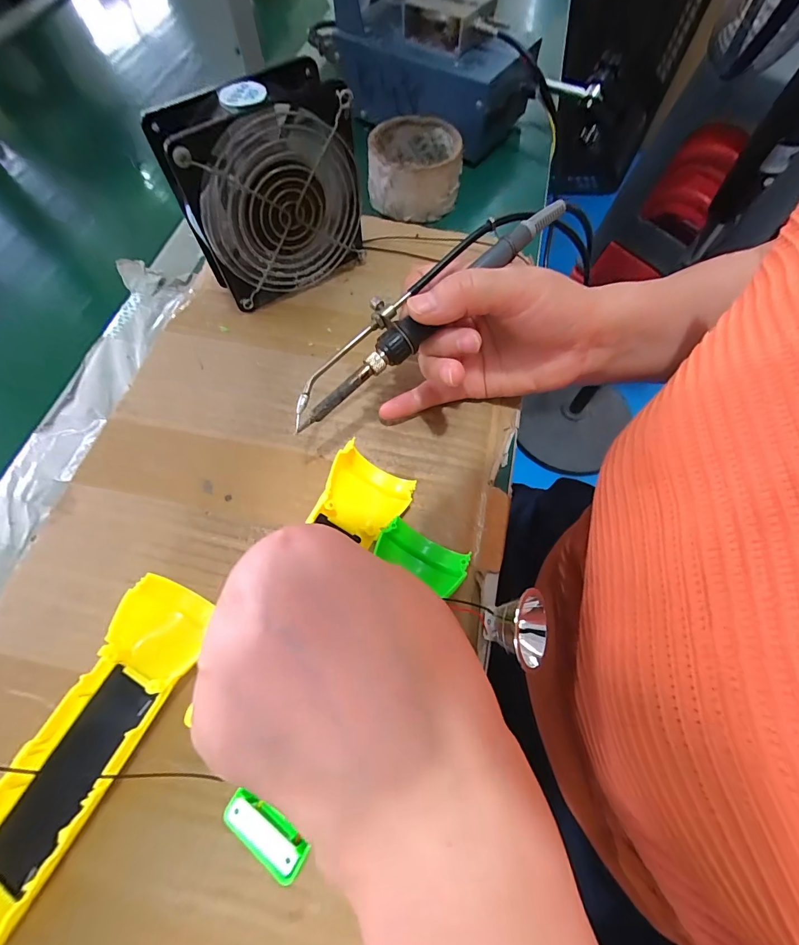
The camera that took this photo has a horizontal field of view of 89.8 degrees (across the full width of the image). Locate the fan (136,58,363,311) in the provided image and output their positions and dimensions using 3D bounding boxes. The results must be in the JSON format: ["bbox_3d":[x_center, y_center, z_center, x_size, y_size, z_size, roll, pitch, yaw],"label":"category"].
[{"bbox_3d":[-0.092,-0.197,0.292,0.119,0.121,0.052,-29,69,-12],"label":"fan"}]

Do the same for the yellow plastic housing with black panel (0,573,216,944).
[{"bbox_3d":[-0.152,0.134,0.194,0.046,0.024,0.160,24,68,11],"label":"yellow plastic housing with black panel"}]

